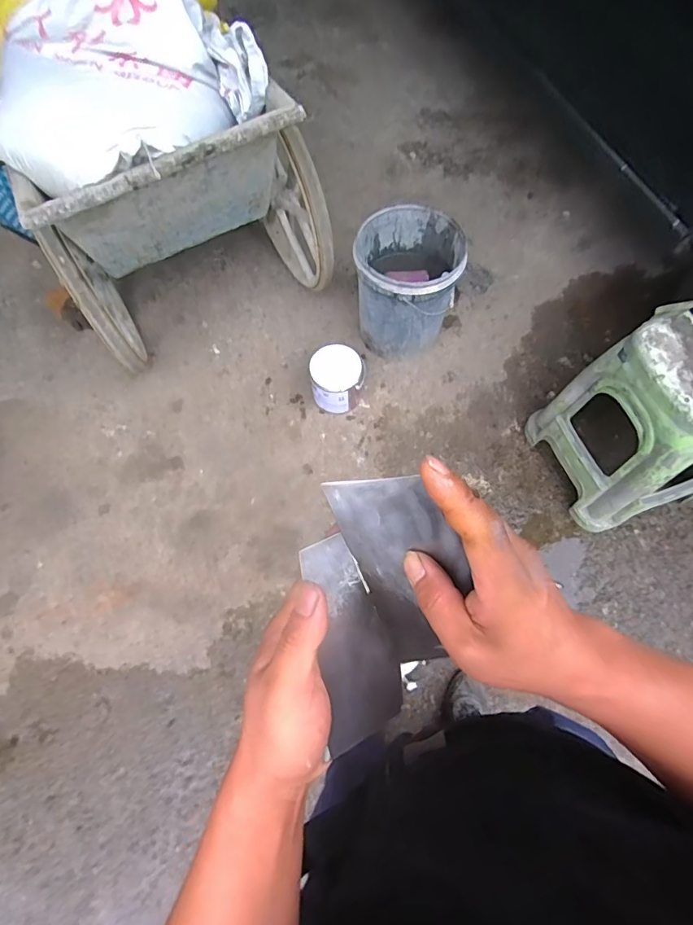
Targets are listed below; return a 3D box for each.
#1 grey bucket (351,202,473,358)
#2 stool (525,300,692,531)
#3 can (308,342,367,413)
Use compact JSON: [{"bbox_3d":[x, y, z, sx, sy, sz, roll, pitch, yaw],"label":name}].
[{"bbox_3d":[0.189,-0.548,1.528,0.302,0.382,0.316,-1,67,2],"label":"grey bucket"},{"bbox_3d":[0.784,-0.108,1.227,0.344,0.485,0.396,-20,68,-7],"label":"stool"},{"bbox_3d":[-0.028,-0.258,1.512,0.162,0.174,0.173,-1,67,2],"label":"can"}]

